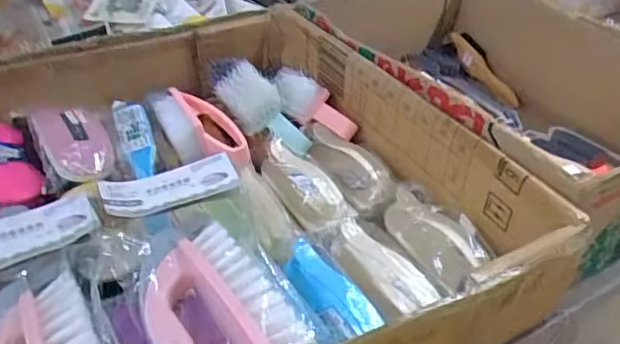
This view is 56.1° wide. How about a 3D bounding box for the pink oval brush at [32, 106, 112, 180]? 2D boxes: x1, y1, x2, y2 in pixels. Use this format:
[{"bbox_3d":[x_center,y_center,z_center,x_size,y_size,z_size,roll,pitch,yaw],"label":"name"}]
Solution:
[{"bbox_3d":[-0.245,-0.037,0.603,0.063,0.031,0.127,-19,43,-28],"label":"pink oval brush"}]

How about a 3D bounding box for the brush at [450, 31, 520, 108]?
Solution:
[{"bbox_3d":[0.267,-0.157,0.894,0.030,0.025,0.145,-31,79,-37],"label":"brush"}]

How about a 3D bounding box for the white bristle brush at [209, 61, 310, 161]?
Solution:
[{"bbox_3d":[-0.063,-0.084,0.701,0.045,0.063,0.180,-27,60,-34],"label":"white bristle brush"}]

